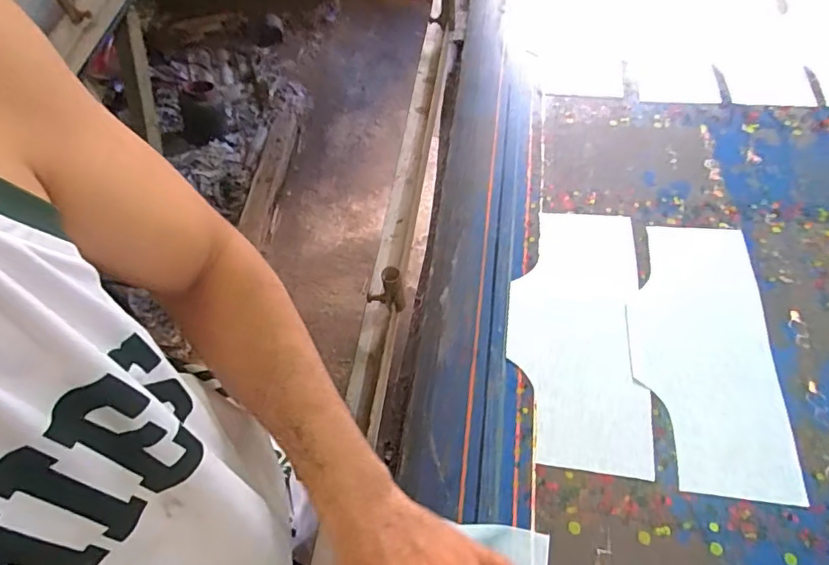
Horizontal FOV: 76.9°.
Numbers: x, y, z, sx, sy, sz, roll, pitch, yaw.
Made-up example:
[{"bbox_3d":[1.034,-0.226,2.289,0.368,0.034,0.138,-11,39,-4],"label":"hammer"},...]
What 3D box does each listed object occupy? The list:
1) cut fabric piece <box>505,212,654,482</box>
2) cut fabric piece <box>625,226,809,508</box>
[{"bbox_3d":[0.167,0.041,0.540,0.132,0.008,0.289,7,58,6],"label":"cut fabric piece"},{"bbox_3d":[0.288,0.059,0.524,0.137,0.005,0.289,7,58,6],"label":"cut fabric piece"}]

